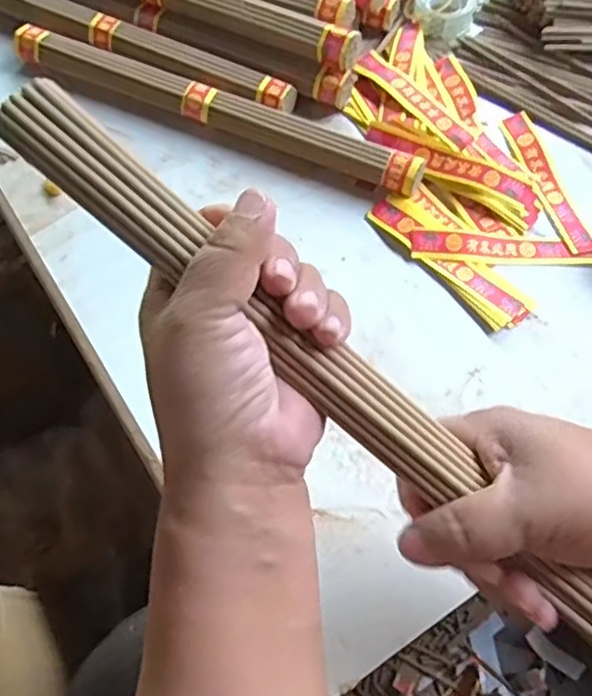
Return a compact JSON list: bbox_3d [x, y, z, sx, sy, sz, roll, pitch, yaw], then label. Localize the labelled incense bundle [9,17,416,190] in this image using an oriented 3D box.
[{"bbox_3d":[-0.060,-0.172,0.470,0.311,0.024,0.028,23,66,12],"label":"labelled incense bundle"}]

